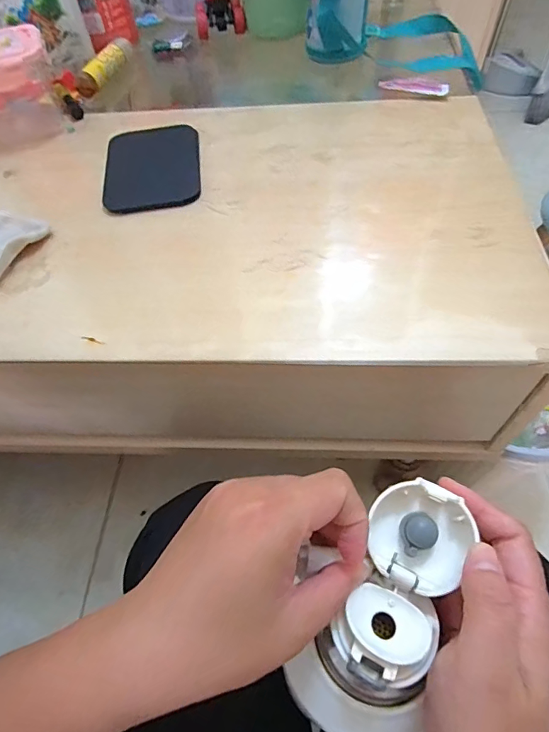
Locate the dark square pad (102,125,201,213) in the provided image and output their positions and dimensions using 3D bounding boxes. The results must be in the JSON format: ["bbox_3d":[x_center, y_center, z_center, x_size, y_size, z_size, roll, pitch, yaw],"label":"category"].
[{"bbox_3d":[-0.149,-0.245,0.530,0.113,0.013,0.156,-7,56,-1],"label":"dark square pad"}]

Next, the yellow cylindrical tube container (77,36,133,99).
[{"bbox_3d":[-0.257,-0.456,0.656,0.030,0.033,0.128,11,58,11],"label":"yellow cylindrical tube container"}]

